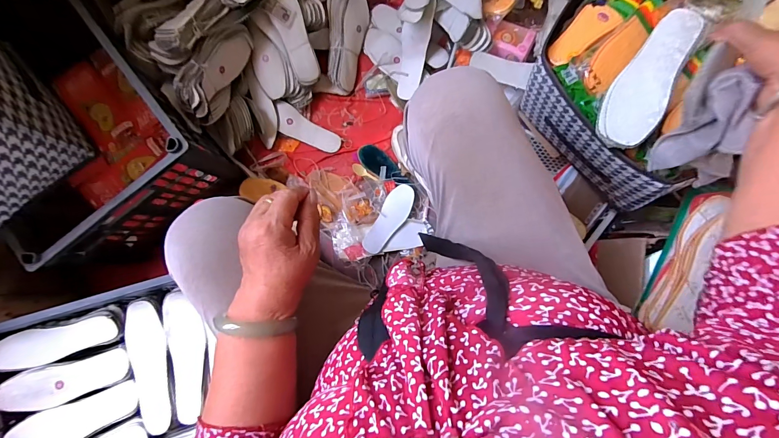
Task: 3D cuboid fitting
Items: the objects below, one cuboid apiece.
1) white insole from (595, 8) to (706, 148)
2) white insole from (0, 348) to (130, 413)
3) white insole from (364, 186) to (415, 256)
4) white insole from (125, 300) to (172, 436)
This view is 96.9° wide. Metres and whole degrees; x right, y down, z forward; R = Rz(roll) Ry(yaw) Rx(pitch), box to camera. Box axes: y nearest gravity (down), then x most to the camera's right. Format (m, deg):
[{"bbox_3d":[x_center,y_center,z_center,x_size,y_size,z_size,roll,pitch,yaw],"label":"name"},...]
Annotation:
[{"bbox_3d":[0.361,-0.201,0.482,0.073,0.010,0.227,26,82,22],"label":"white insole"},{"bbox_3d":[-0.591,0.296,0.628,0.202,0.022,0.071,-14,87,-14],"label":"white insole"},{"bbox_3d":[0.002,0.001,0.795,0.061,0.008,0.173,29,86,-3],"label":"white insole"},{"bbox_3d":[-0.418,0.257,0.605,0.065,0.020,0.222,-11,87,0],"label":"white insole"}]

